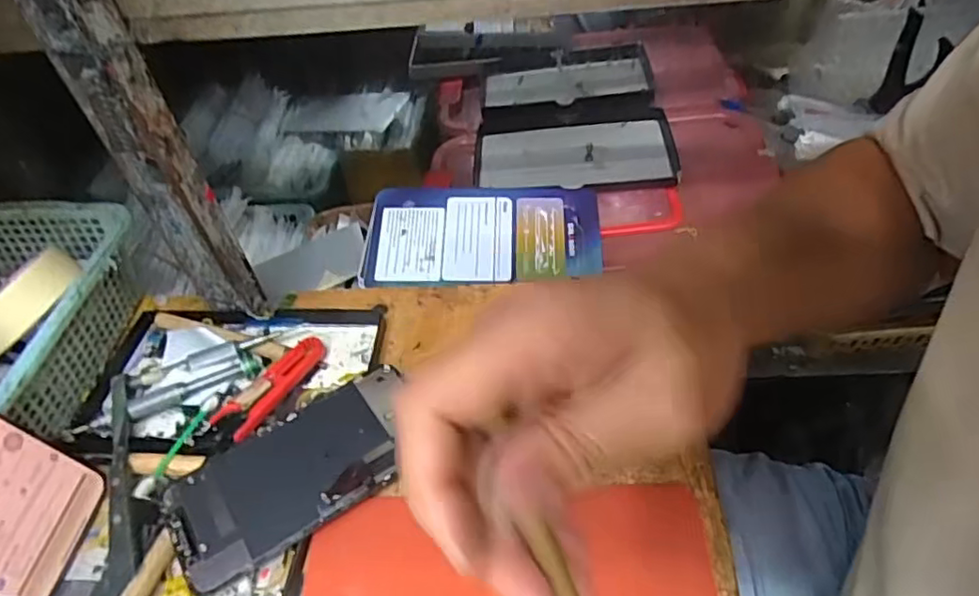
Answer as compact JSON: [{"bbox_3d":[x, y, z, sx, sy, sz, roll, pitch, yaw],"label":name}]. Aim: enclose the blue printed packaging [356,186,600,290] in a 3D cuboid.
[{"bbox_3d":[-0.006,-0.051,0.496,0.188,0.012,0.095,-5,62,-2],"label":"blue printed packaging"}]

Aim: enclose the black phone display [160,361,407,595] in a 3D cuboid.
[{"bbox_3d":[-0.105,0.092,0.340,0.138,0.010,0.071,-28,53,-20],"label":"black phone display"}]

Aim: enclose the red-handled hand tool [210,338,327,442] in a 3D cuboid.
[{"bbox_3d":[-0.137,0.056,0.396,0.024,0.012,0.083,20,53,23],"label":"red-handled hand tool"}]

